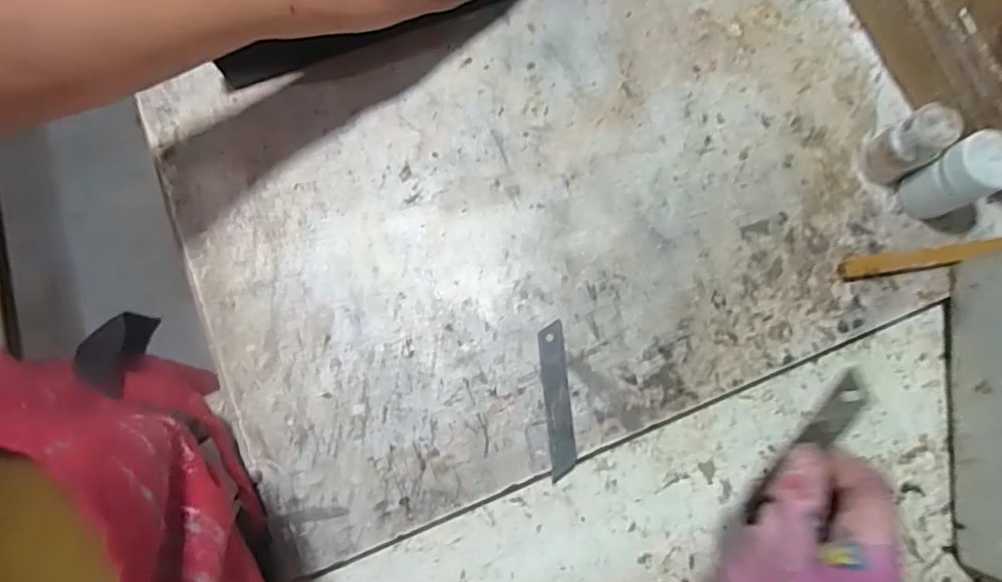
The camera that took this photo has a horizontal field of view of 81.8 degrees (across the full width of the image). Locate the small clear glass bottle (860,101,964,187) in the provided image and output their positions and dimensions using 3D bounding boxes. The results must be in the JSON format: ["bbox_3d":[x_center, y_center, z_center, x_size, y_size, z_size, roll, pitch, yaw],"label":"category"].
[{"bbox_3d":[0.276,-0.098,0.394,0.031,0.061,0.033,0,80,-1],"label":"small clear glass bottle"}]

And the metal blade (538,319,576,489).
[{"bbox_3d":[0.038,0.075,0.391,0.018,0.004,0.103,-6,80,-2],"label":"metal blade"}]

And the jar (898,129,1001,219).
[{"bbox_3d":[0.302,-0.074,0.386,0.037,0.065,0.038,0,80,-1],"label":"jar"}]

